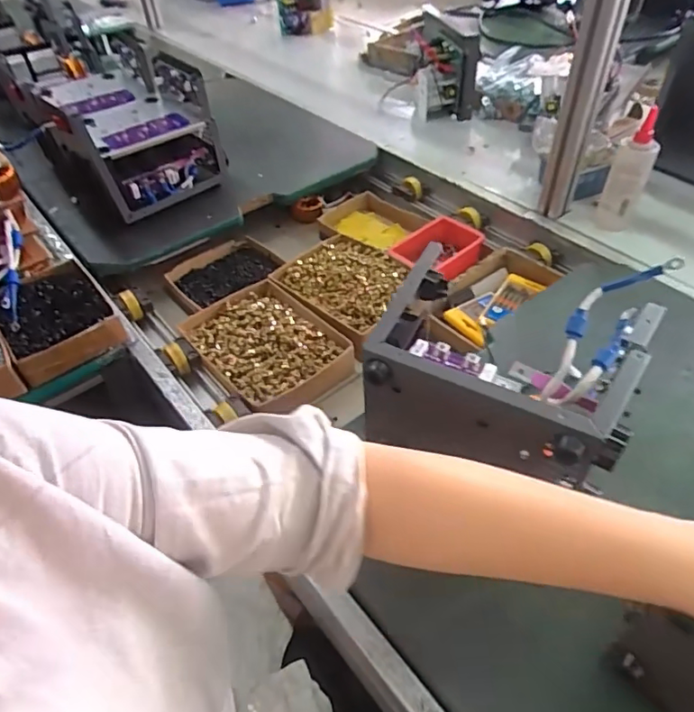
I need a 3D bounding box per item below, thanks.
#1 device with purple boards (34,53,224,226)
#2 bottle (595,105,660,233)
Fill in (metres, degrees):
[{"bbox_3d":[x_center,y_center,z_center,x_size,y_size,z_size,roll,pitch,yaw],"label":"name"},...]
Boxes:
[{"bbox_3d":[-0.384,-0.412,0.968,0.227,0.175,0.341,-26,50,-19],"label":"device with purple boards"},{"bbox_3d":[0.417,-0.266,0.803,0.054,0.167,0.052,19,51,21],"label":"bottle"}]

